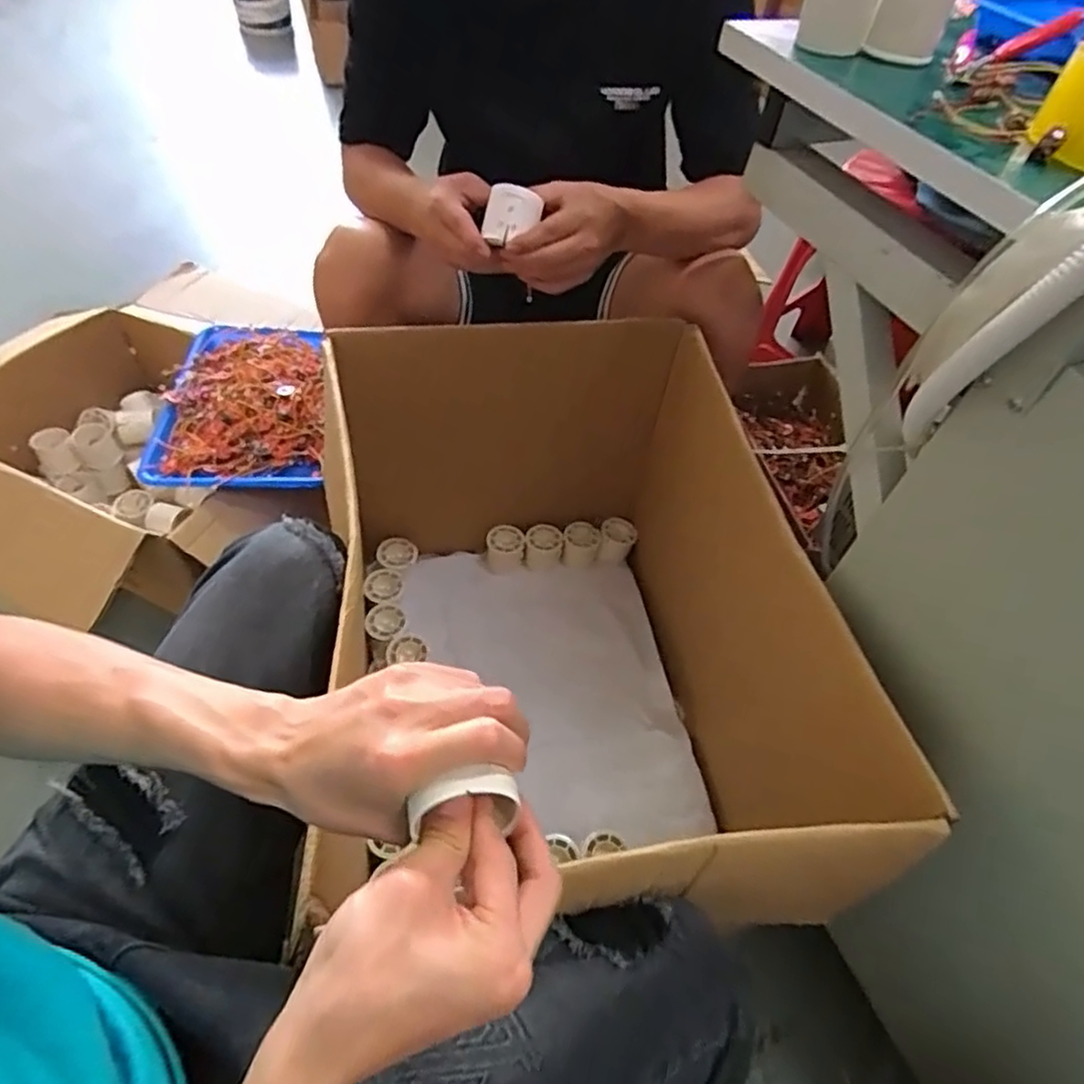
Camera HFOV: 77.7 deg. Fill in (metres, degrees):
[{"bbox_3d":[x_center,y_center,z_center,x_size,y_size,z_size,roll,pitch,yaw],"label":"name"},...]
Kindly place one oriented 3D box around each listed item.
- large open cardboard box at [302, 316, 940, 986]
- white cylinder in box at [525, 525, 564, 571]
[{"bbox_3d":[0.001,0.106,0.736,0.404,0.423,0.586,-7,53,-10],"label":"large open cardboard box"},{"bbox_3d":[0.002,0.009,1.010,0.053,0.053,0.046,8,52,1],"label":"white cylinder in box"}]

